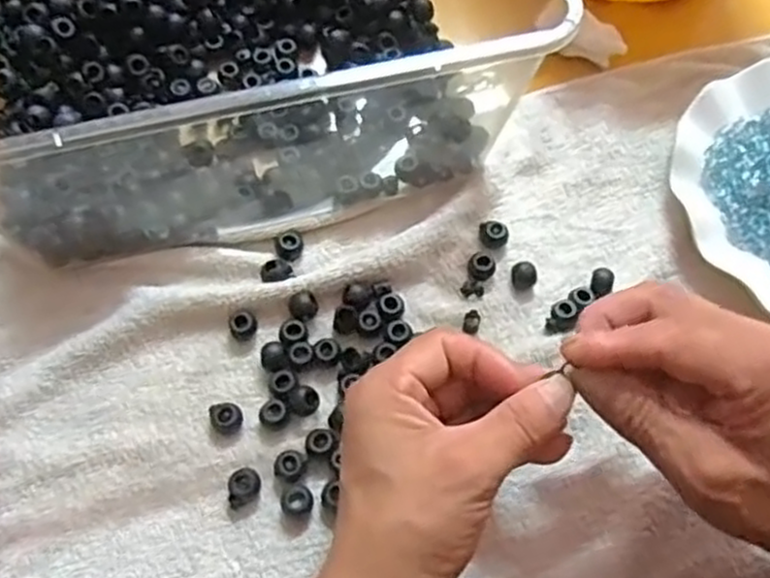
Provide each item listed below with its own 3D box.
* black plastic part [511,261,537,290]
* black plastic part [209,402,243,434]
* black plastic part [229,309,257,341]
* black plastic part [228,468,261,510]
[{"bbox_3d":[0.078,-0.008,0.431,0.014,0.012,0.013,1,64,-2],"label":"black plastic part"},{"bbox_3d":[-0.080,0.065,0.388,0.016,0.006,0.017,1,64,-2],"label":"black plastic part"},{"bbox_3d":[-0.075,0.019,0.409,0.014,0.008,0.015,1,64,-2],"label":"black plastic part"},{"bbox_3d":[-0.069,0.097,0.376,0.017,0.008,0.015,-22,67,-13],"label":"black plastic part"}]

